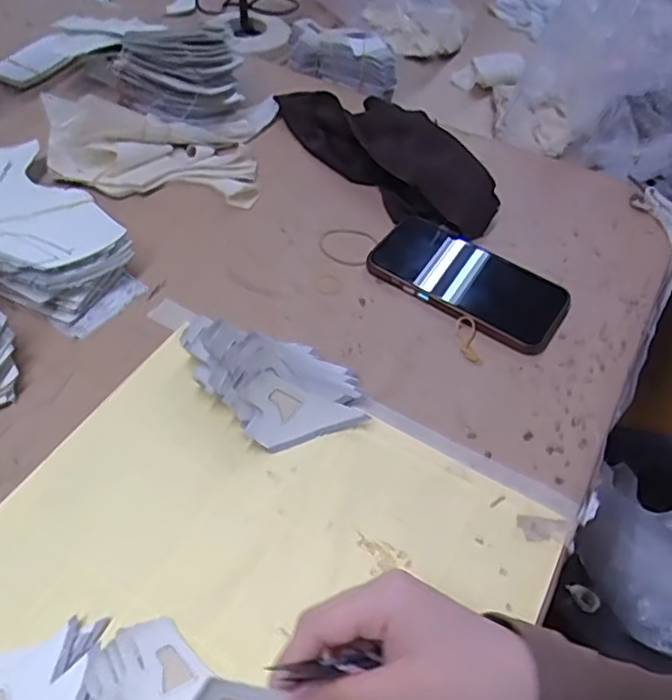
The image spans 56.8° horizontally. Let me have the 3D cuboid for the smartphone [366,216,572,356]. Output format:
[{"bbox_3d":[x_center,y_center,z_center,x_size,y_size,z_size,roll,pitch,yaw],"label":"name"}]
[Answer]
[{"bbox_3d":[0.113,-0.060,0.527,0.161,0.017,0.083,31,56,18],"label":"smartphone"}]

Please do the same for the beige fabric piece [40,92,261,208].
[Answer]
[{"bbox_3d":[-0.171,-0.186,0.577,0.194,0.055,0.081,2,52,-3],"label":"beige fabric piece"}]

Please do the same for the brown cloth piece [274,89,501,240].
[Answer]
[{"bbox_3d":[0.050,-0.203,0.618,0.099,0.042,0.267,-31,61,-26],"label":"brown cloth piece"}]

